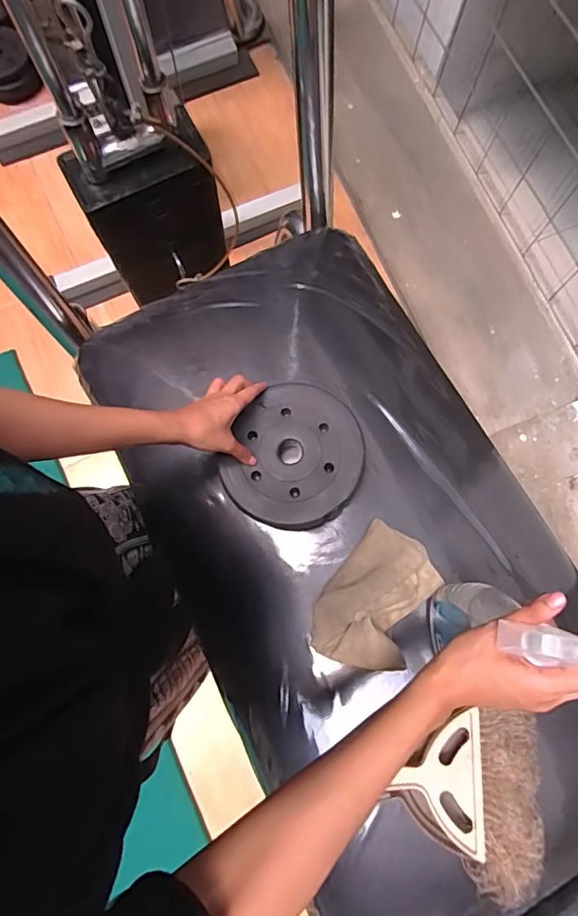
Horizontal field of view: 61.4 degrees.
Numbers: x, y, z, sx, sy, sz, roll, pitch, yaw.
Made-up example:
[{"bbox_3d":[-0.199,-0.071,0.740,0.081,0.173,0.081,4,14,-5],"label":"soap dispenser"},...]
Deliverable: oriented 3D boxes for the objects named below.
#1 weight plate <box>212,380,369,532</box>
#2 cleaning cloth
[{"bbox_3d":[0.008,-0.003,0.569,0.152,0.020,0.172,29,80,5],"label":"weight plate"},{"bbox_3d":[0.095,0.151,0.521,0.100,0.056,0.154,33,80,5],"label":"cleaning cloth"}]

